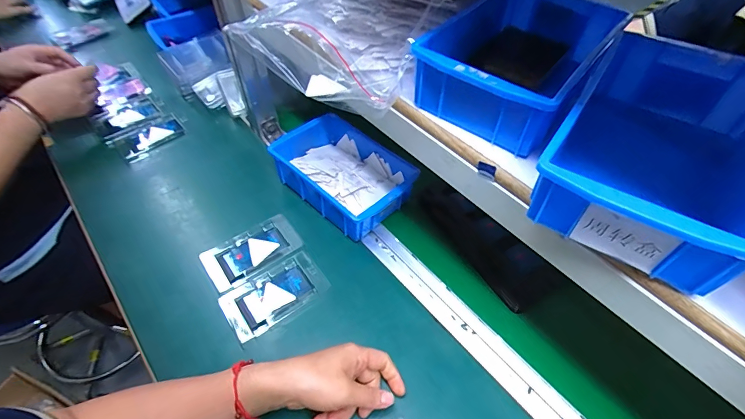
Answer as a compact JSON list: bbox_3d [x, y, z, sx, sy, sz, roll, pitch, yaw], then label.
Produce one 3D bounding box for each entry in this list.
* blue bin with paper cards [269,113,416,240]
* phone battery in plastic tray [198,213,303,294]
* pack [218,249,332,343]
[{"bbox_3d":[-0.043,-0.054,0.593,0.147,0.066,0.204,-35,59,-27],"label":"blue bin with paper cards"},{"bbox_3d":[-0.168,0.056,0.537,0.126,0.009,0.076,-30,57,-23],"label":"phone battery in plastic tray"},{"bbox_3d":[-0.125,0.107,0.497,0.127,0.009,0.072,-27,56,-22],"label":"pack"}]

